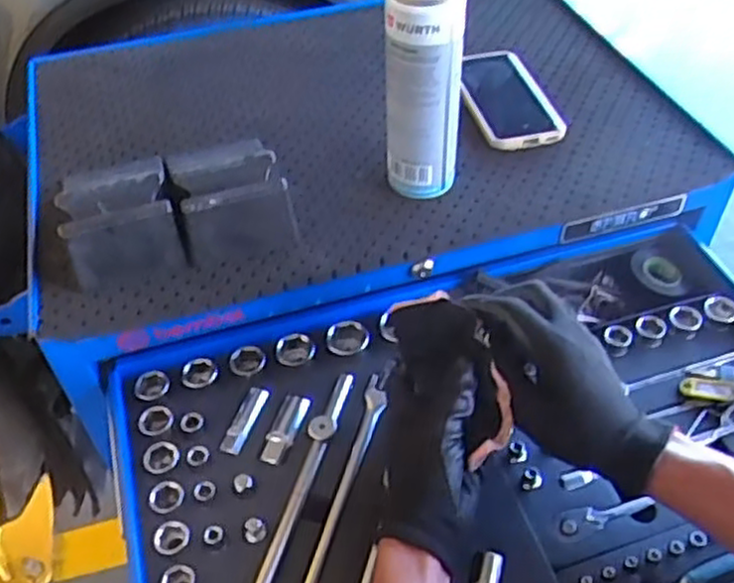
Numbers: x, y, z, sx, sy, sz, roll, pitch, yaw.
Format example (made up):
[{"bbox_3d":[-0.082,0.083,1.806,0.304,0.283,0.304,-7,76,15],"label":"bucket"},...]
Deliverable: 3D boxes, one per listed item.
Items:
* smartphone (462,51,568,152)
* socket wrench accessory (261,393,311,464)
[{"bbox_3d":[0.148,-0.214,0.813,0.095,0.014,0.176,-6,49,-17],"label":"smartphone"},{"bbox_3d":[-0.072,0.118,0.641,0.026,0.017,0.066,15,49,16],"label":"socket wrench accessory"}]

